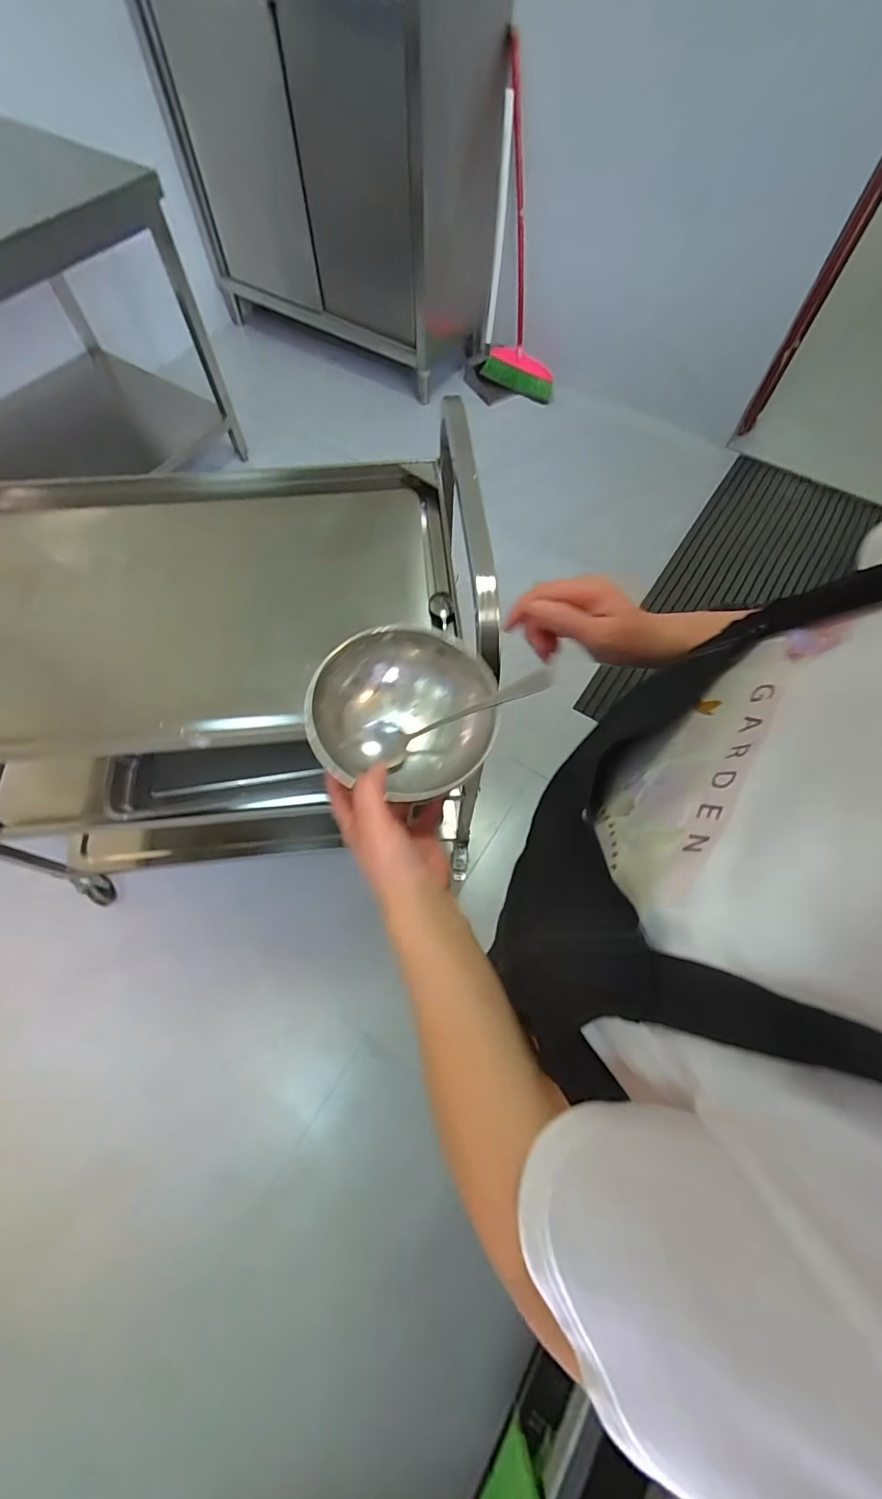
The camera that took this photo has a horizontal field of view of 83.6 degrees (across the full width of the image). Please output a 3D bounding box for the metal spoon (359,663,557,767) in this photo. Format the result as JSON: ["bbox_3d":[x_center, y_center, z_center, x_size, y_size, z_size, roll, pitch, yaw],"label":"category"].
[{"bbox_3d":[0.013,-0.028,0.400,0.162,0.031,0.038,-19,65,13],"label":"metal spoon"}]

